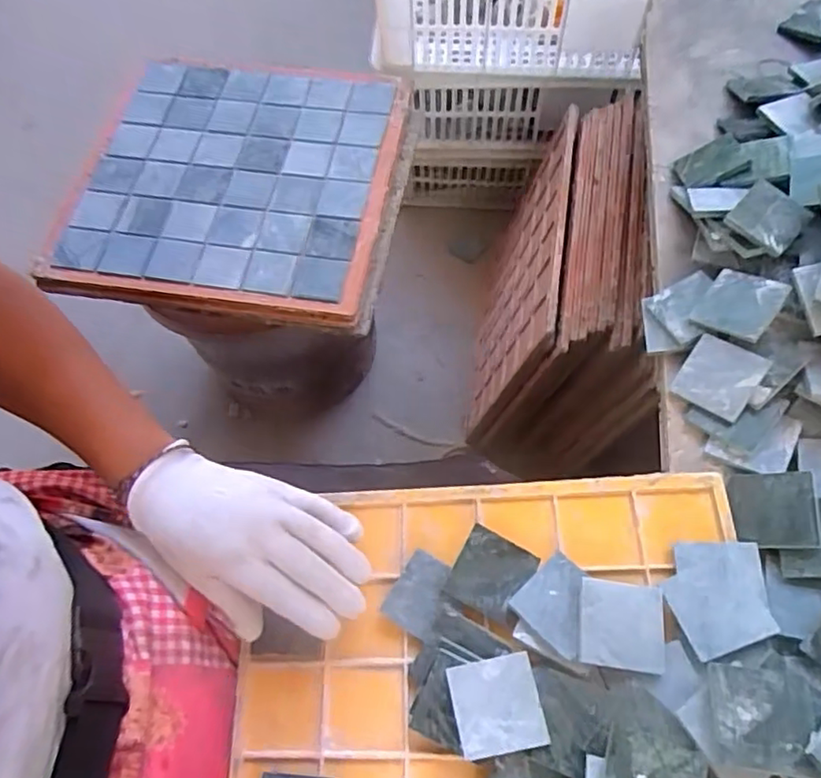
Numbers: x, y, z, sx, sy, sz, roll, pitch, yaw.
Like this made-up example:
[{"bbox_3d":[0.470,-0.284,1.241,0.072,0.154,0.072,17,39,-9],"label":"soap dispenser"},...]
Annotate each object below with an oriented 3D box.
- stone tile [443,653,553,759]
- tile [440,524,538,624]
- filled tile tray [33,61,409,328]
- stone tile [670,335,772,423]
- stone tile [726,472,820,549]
[{"bbox_3d":[0.050,0.184,0.359,0.049,0.004,0.048,-14,65,5],"label":"stone tile"},{"bbox_3d":[0.053,0.124,0.412,0.047,0.010,0.050,27,69,14],"label":"tile"},{"bbox_3d":[-0.191,-0.240,0.701,0.331,0.047,0.349,8,65,6],"label":"filled tile tray"},{"bbox_3d":[0.221,-0.009,0.445,0.048,0.004,0.049,36,94,37],"label":"stone tile"},{"bbox_3d":[0.241,0.080,0.412,0.051,0.007,0.051,-8,63,32],"label":"stone tile"}]

